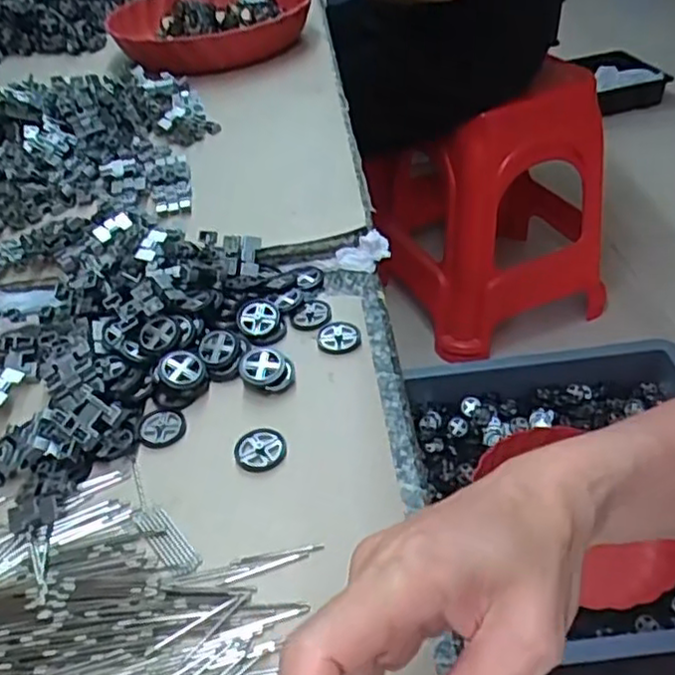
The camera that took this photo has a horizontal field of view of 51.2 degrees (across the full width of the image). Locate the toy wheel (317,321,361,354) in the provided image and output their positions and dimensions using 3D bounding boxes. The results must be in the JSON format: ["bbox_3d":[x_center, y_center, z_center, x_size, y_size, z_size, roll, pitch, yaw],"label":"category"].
[{"bbox_3d":[0.001,0.001,0.445,0.027,0.008,0.025,-3,40,3],"label":"toy wheel"}]

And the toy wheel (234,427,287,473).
[{"bbox_3d":[-0.042,0.060,0.382,0.028,0.004,0.025,2,41,9],"label":"toy wheel"}]

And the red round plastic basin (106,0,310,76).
[{"bbox_3d":[-0.151,-0.379,0.841,0.222,0.044,0.231,-10,40,-6],"label":"red round plastic basin"}]

